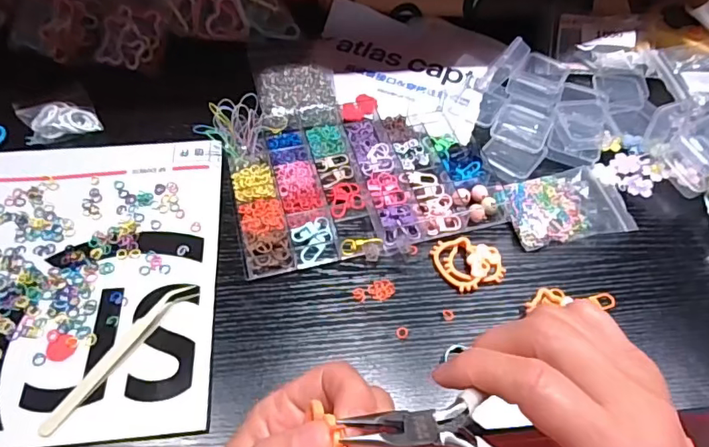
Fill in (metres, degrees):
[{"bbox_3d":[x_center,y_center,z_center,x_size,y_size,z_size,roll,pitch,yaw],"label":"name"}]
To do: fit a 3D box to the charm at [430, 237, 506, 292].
[{"bbox_3d":[0.087,0.029,0.389,0.051,0.008,0.041,-6,59,-7],"label":"charm"}]

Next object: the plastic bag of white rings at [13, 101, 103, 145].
[{"bbox_3d":[-0.264,-0.096,0.460,0.066,0.011,0.052,-17,60,-13],"label":"plastic bag of white rings"}]

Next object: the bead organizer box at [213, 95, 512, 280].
[{"bbox_3d":[0.002,-0.048,0.427,0.205,0.028,0.156,-13,60,-11],"label":"bead organizer box"}]

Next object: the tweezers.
[{"bbox_3d":[-0.152,0.083,0.339,0.017,0.007,0.119,34,62,17],"label":"tweezers"}]

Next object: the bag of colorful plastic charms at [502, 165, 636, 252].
[{"bbox_3d":[0.174,-0.017,0.426,0.101,0.010,0.066,-9,59,-9],"label":"bag of colorful plastic charms"}]

